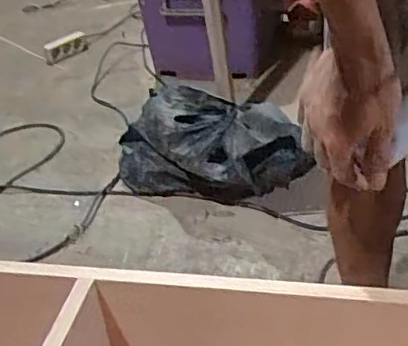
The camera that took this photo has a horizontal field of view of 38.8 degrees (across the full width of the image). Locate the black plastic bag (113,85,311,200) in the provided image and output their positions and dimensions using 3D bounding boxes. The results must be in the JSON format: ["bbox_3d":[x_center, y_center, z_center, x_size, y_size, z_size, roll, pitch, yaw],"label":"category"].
[{"bbox_3d":[0.004,-0.038,1.213,0.427,0.209,0.162,17,42,30],"label":"black plastic bag"}]

